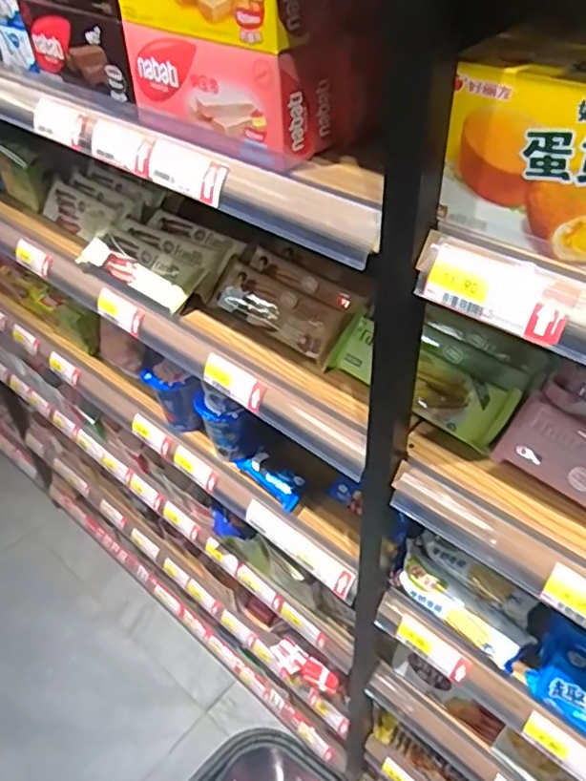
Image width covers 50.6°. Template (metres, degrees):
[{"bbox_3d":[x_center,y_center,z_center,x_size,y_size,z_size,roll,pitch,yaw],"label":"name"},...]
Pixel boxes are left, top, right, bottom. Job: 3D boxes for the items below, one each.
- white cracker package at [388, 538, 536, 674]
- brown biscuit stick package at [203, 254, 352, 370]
[{"bbox_3d":[0.191,0.250,0.724,0.049,0.035,0.169,-32,50,-27],"label":"white cracker package"},{"bbox_3d":[-0.022,-0.098,0.756,0.200,0.066,0.030,31,11,30],"label":"brown biscuit stick package"}]

